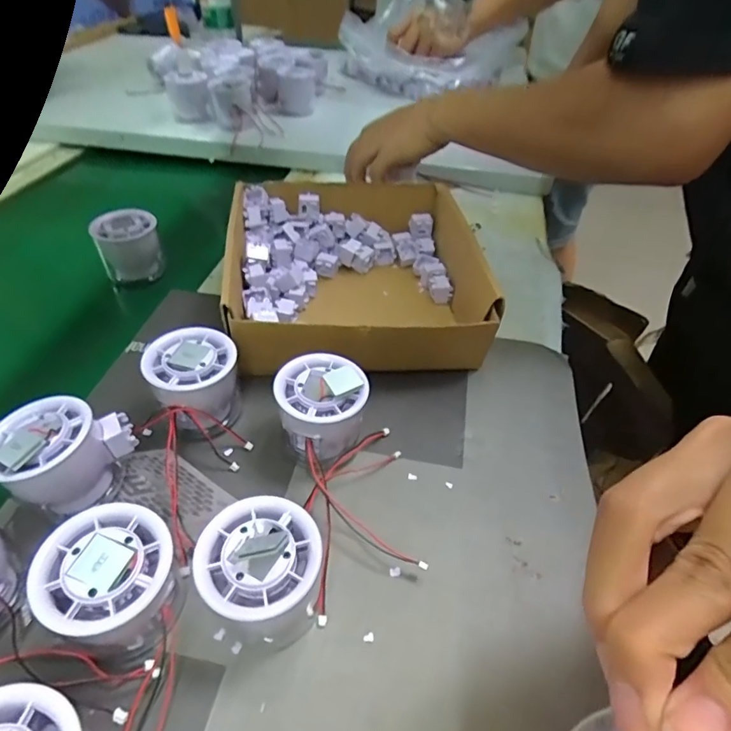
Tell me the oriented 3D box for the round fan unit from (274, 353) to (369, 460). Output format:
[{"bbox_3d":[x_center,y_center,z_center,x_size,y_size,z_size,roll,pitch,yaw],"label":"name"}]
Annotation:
[{"bbox_3d":[-0.028,0.031,0.320,0.057,0.056,0.061,1,43,-1],"label":"round fan unit"}]

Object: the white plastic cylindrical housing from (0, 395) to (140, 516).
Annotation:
[{"bbox_3d":[-0.177,0.050,0.290,0.053,0.057,0.071,27,49,24],"label":"white plastic cylindrical housing"}]

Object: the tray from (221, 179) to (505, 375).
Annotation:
[{"bbox_3d":[-0.011,-0.083,0.431,0.200,0.066,0.209,-3,44,-6],"label":"tray"}]

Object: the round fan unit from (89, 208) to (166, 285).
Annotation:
[{"bbox_3d":[-0.226,-0.107,0.478,0.055,0.072,0.043,-18,50,-23],"label":"round fan unit"}]

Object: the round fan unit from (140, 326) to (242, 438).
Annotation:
[{"bbox_3d":[-0.112,0.016,0.331,0.057,0.055,0.065,-15,46,-18],"label":"round fan unit"}]

